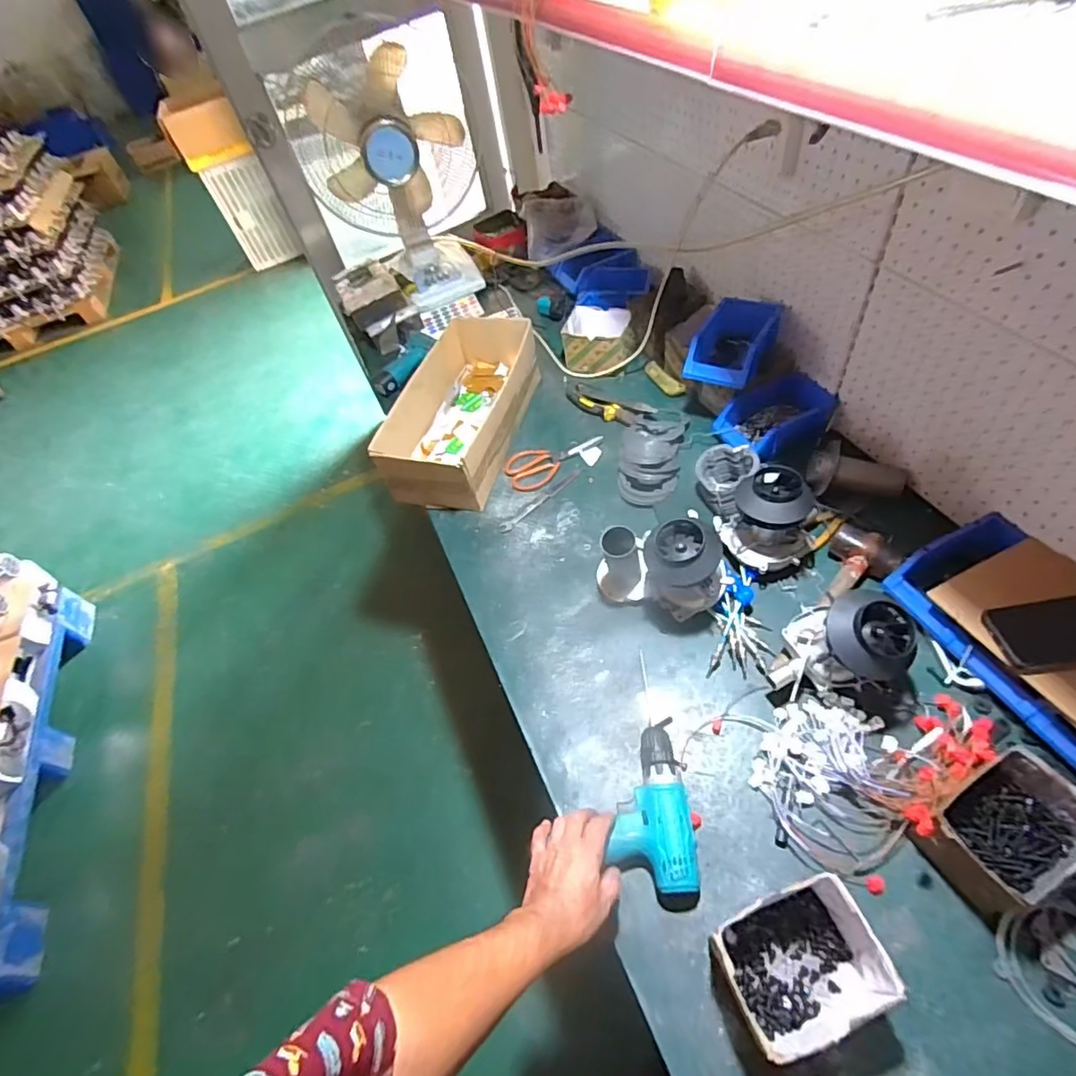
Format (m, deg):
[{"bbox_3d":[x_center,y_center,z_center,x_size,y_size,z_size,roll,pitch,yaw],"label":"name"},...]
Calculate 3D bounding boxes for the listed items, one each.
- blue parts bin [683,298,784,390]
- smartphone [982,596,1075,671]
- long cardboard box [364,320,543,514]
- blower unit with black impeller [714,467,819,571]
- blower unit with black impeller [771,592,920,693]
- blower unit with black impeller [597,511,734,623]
[{"bbox_3d":[0.353,-0.356,1.008,0.116,0.094,0.163,21,60,25],"label":"blue parts bin"},{"bbox_3d":[0.643,0.108,0.675,0.171,0.017,0.084,-16,50,11],"label":"smartphone"},{"bbox_3d":[-0.147,-0.287,1.168,0.233,0.119,0.484,6,55,15],"label":"long cardboard box"},{"bbox_3d":[0.347,-0.030,0.850,0.145,0.120,0.112,8,55,17],"label":"blower unit with black impeller"},{"bbox_3d":[0.389,0.136,0.727,0.150,0.150,0.094,4,54,14],"label":"blower unit with black impeller"},{"bbox_3d":[0.185,0.038,0.856,0.194,0.169,0.101,18,59,23],"label":"blower unit with black impeller"}]

